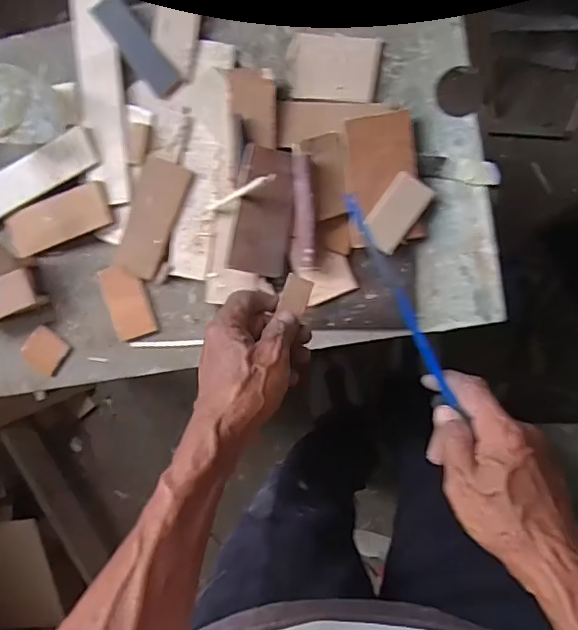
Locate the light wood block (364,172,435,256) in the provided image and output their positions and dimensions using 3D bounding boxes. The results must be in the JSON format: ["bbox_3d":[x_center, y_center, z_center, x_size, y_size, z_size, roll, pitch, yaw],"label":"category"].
[{"bbox_3d":[0.095,-0.091,0.493,0.036,0.009,0.065,36,99,2],"label":"light wood block"}]

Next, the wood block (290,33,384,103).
[{"bbox_3d":[0.042,-0.221,0.502,0.080,0.007,0.055,6,97,6],"label":"wood block"}]

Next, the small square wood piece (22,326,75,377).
[{"bbox_3d":[-0.250,0.038,0.572,0.044,0.008,0.043,41,99,1],"label":"small square wood piece"}]

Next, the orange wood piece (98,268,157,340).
[{"bbox_3d":[-0.159,-0.013,0.550,0.039,0.008,0.071,-16,94,8],"label":"orange wood piece"}]

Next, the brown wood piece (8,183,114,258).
[{"bbox_3d":[-0.226,-0.093,0.543,0.115,0.017,0.045,-17,94,8],"label":"brown wood piece"}]

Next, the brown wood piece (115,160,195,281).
[{"bbox_3d":[-0.131,-0.092,0.535,0.045,0.006,0.111,23,98,4],"label":"brown wood piece"}]

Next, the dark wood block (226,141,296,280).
[{"bbox_3d":[-0.023,-0.093,0.506,0.050,0.015,0.111,10,94,-16],"label":"dark wood block"}]

